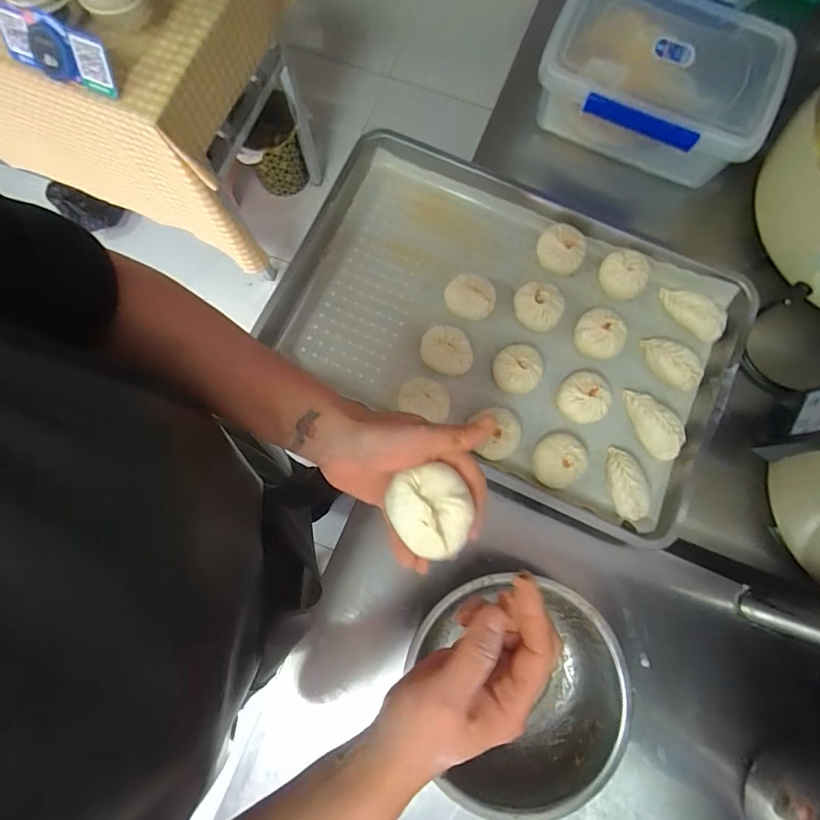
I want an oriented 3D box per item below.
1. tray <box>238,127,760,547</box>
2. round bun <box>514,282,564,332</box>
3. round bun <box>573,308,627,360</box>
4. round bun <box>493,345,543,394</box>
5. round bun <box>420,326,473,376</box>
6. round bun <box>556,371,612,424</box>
[{"bbox_3d":[0.126,-0.112,0.622,0.593,0.060,0.386,25,81,5],"label":"tray"},{"bbox_3d":[0.174,-0.139,0.622,0.066,0.040,0.062,0,79,1],"label":"round bun"},{"bbox_3d":[0.255,-0.102,0.612,0.064,0.035,0.061,0,80,1],"label":"round bun"},{"bbox_3d":[0.145,-0.054,0.613,0.061,0.042,0.063,0,80,1],"label":"round bun"},{"bbox_3d":[0.050,-0.080,0.610,0.070,0.039,0.064,0,79,1],"label":"round bun"},{"bbox_3d":[0.228,-0.016,0.596,0.063,0.030,0.071,44,83,8],"label":"round bun"}]

